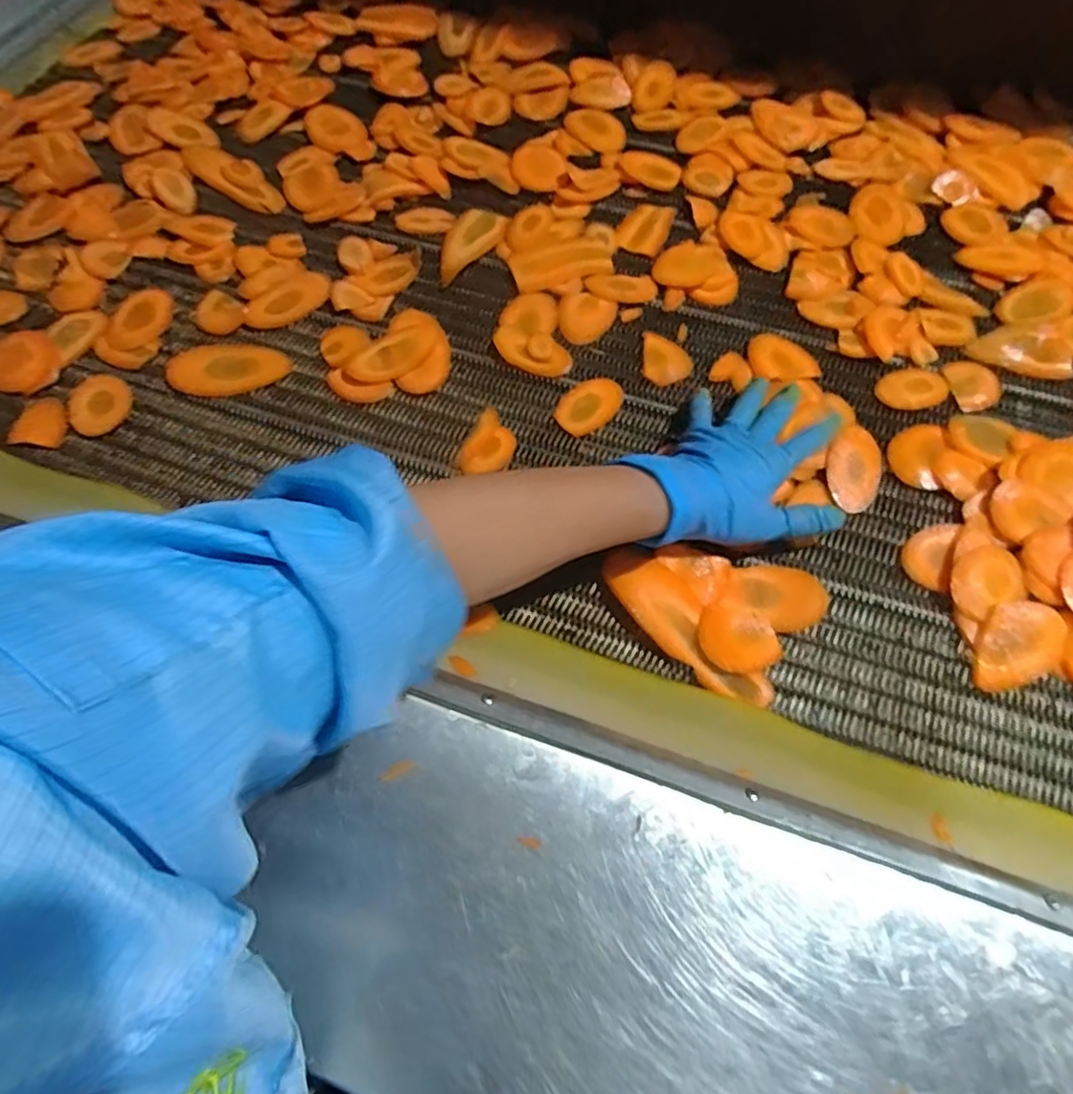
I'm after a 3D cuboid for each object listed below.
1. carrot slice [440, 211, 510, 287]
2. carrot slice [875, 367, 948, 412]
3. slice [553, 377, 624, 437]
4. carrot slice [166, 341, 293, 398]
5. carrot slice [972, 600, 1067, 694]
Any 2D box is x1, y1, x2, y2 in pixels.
[{"bbox_3d":[-0.069,-0.298,0.631,0.047,0.007,0.095,34,69,15],"label":"carrot slice"},{"bbox_3d":[0.317,-0.134,0.545,0.060,0.004,0.041,-12,65,-5],"label":"carrot slice"},{"bbox_3d":[0.046,-0.119,0.543,0.061,0.008,0.040,-35,69,-15],"label":"slice"},{"bbox_3d":[-0.267,-0.157,0.563,0.100,0.007,0.056,-2,65,-1],"label":"carrot slice"},{"bbox_3d":[0.328,0.069,0.440,0.046,0.009,0.067,16,78,21],"label":"carrot slice"}]

